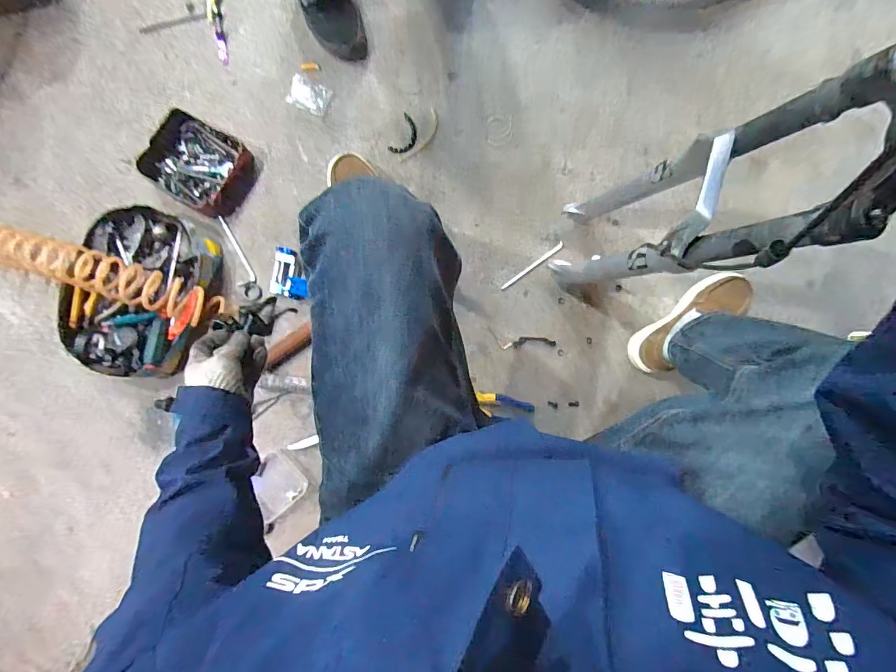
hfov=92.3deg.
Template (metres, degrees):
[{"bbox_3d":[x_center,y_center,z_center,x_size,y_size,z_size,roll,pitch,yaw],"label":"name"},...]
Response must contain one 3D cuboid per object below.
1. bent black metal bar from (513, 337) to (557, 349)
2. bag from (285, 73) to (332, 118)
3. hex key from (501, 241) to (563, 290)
[{"bbox_3d":[0.182,0.013,0.904,0.088,0.008,0.024,-3,89,-1],"label":"bent black metal bar"},{"bbox_3d":[-0.279,-0.483,0.863,0.082,0.007,0.061,24,88,-1],"label":"bag"},{"bbox_3d":[0.176,-0.146,0.893,0.154,0.015,0.010,-38,94,-3],"label":"hex key"}]

